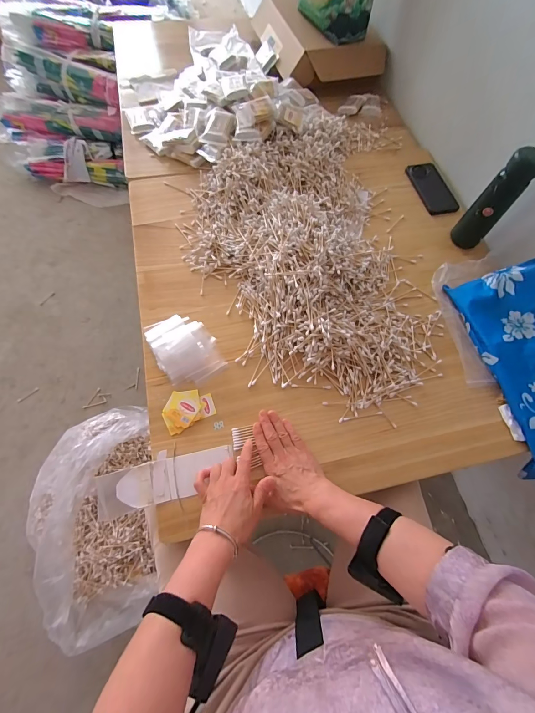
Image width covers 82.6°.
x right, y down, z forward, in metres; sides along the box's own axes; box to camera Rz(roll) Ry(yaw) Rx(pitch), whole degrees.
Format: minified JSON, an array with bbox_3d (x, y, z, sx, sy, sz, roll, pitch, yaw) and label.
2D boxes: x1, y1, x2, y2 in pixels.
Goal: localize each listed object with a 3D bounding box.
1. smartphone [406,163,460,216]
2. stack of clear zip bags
[{"bbox_3d":[0.386,-0.391,0.705,0.072,0.015,0.158,-13,68,-4],"label":"smartphone"},{"bbox_3d":[-0.148,-0.017,0.534,0.102,0.035,0.141,-37,71,-13],"label":"stack of clear zip bags"}]

